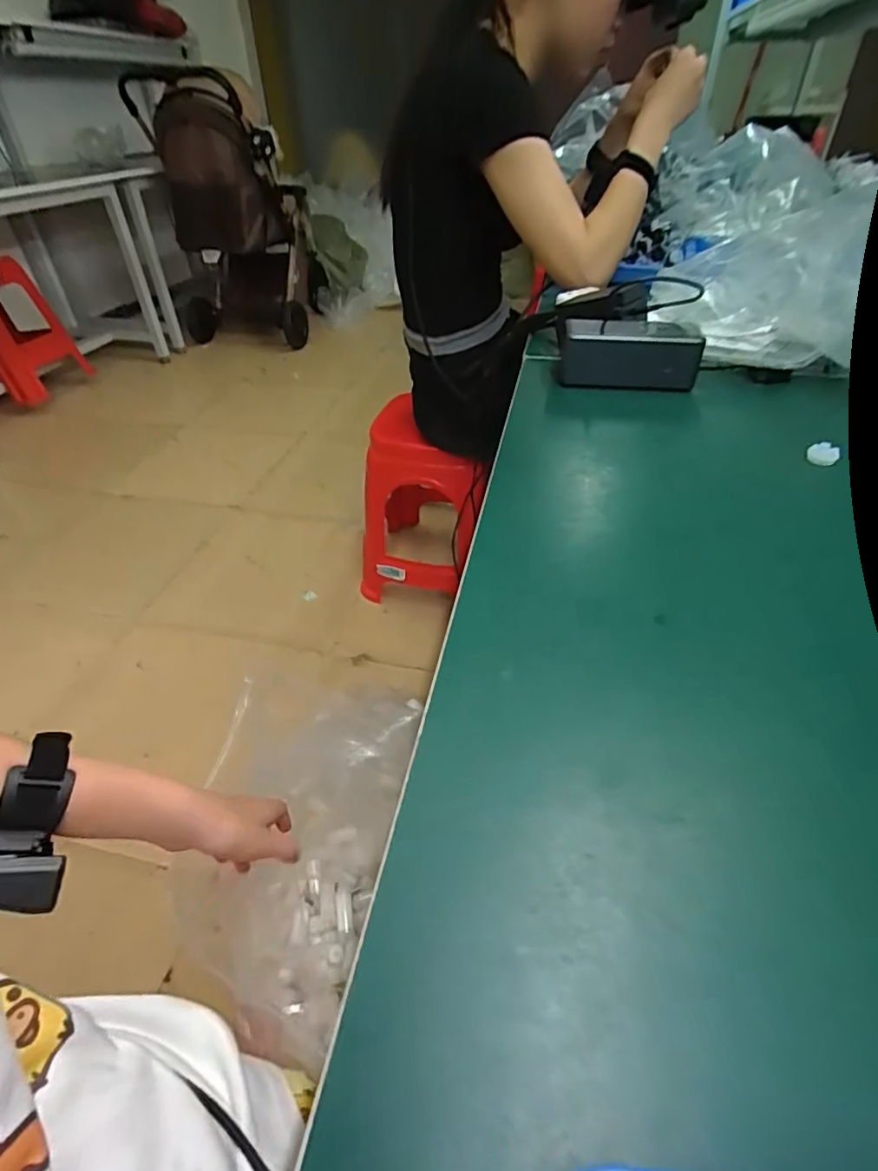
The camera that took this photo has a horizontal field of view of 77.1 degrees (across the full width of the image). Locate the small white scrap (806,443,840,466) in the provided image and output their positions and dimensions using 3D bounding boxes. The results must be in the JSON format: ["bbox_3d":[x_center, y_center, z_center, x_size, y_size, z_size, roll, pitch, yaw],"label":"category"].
[{"bbox_3d":[0.312,-0.106,0.447,0.022,0.017,0.010,16,45,22],"label":"small white scrap"}]

